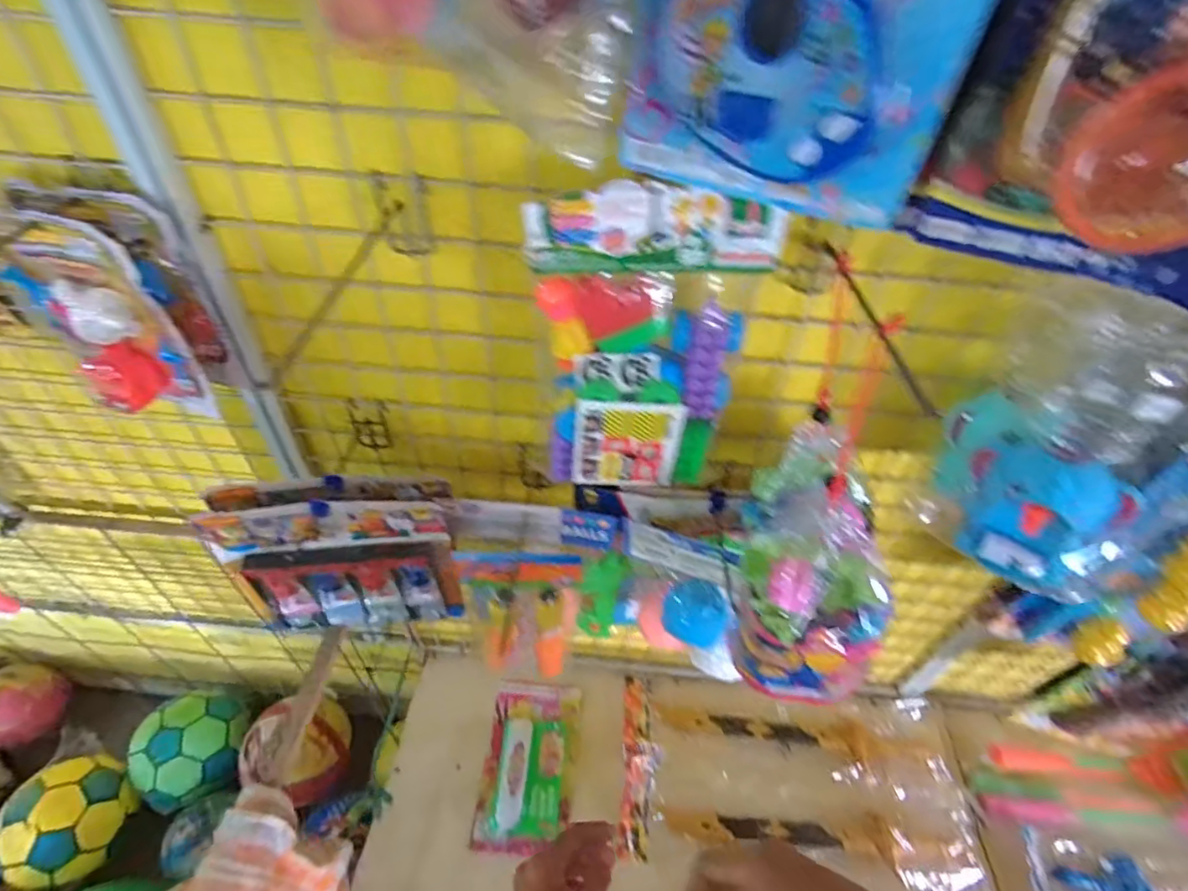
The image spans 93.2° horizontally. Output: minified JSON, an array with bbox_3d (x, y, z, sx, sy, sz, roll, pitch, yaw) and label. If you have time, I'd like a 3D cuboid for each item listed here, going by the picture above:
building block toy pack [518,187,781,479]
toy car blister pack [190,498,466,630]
[{"bbox_3d":[0.035,-0.071,0.459,0.169,0.257,0.037,3,45,-1],"label":"building block toy pack"},{"bbox_3d":[-0.265,0.136,0.605,0.223,0.196,0.031,-1,45,-5],"label":"toy car blister pack"}]

